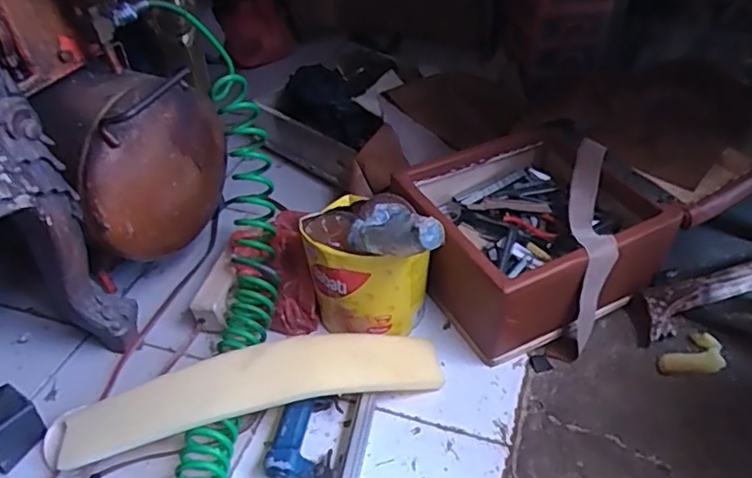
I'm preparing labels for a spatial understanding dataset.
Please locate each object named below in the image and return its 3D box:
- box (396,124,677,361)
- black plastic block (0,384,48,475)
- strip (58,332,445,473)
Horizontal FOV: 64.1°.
[{"bbox_3d":[0.220,0.002,0.876,0.318,0.168,0.285,-22,44,-18],"label":"box"},{"bbox_3d":[-0.435,0.217,0.704,0.067,0.068,0.064,26,48,29],"label":"black plastic block"},{"bbox_3d":[-0.149,0.182,0.718,0.468,0.094,0.089,-12,42,-12],"label":"strip"}]

